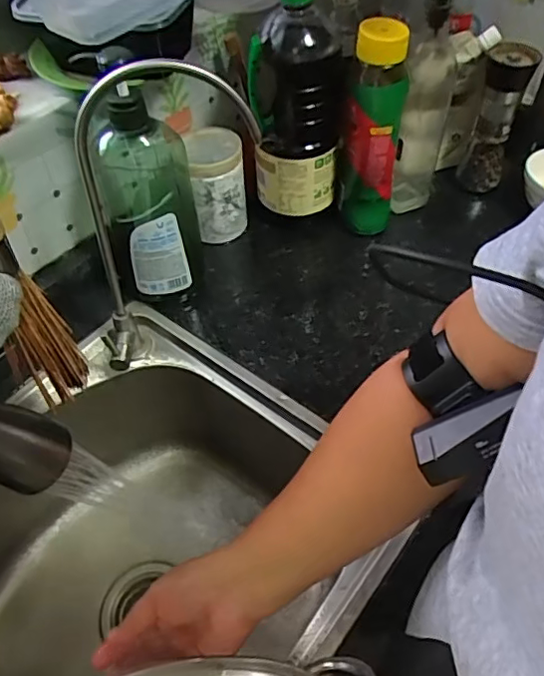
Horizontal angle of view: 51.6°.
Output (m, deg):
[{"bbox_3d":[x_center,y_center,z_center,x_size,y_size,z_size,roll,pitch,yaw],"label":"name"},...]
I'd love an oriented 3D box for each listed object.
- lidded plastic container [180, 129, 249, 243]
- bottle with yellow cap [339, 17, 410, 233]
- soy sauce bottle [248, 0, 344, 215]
[{"bbox_3d":[-0.069,-0.192,0.722,0.066,0.127,0.074,-10,50,-6],"label":"lidded plastic container"},{"bbox_3d":[0.118,-0.231,0.670,0.066,0.249,0.061,5,50,6],"label":"bottle with yellow cap"},{"bbox_3d":[0.026,-0.271,0.655,0.093,0.258,0.071,-13,51,-9],"label":"soy sauce bottle"}]

